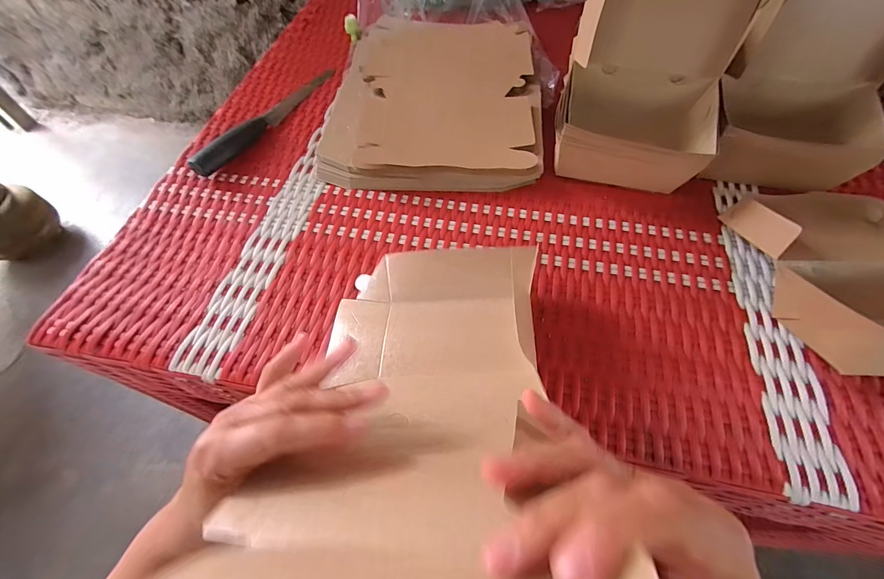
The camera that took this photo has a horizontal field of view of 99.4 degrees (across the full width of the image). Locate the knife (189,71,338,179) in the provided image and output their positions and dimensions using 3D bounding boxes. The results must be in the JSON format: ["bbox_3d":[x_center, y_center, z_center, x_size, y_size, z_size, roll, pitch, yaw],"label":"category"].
[{"bbox_3d":[-0.220,-0.226,0.478,0.025,0.028,0.245,23,62,14],"label":"knife"}]

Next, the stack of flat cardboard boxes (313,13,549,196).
[{"bbox_3d":[-0.009,-0.256,0.486,0.257,0.036,0.316,1,59,2],"label":"stack of flat cardboard boxes"}]

